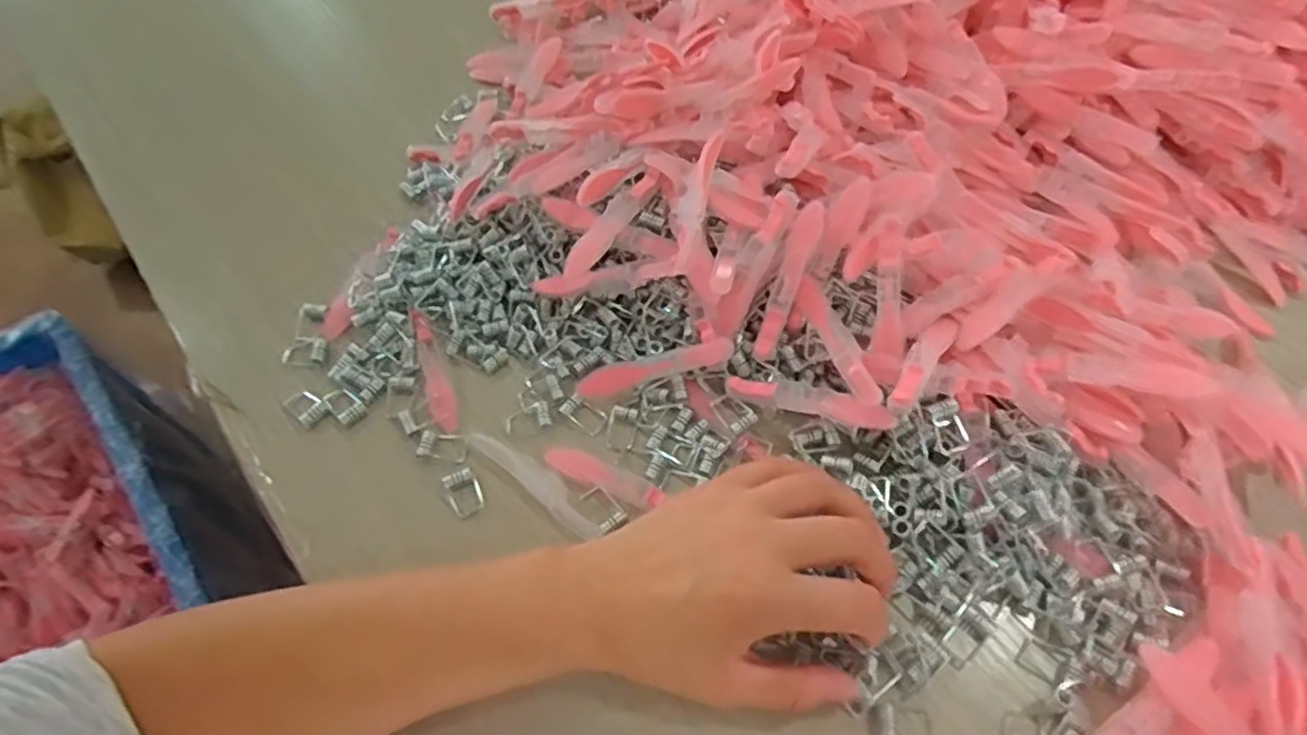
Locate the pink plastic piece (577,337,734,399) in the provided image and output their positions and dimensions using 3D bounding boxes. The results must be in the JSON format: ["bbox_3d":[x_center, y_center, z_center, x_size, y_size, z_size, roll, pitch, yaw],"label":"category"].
[{"bbox_3d":[0.001,-0.001,0.373,0.080,0.008,0.015,-15,58,10],"label":"pink plastic piece"}]

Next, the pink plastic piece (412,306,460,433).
[{"bbox_3d":[-0.118,0.000,0.398,0.015,0.013,0.076,-15,59,-7],"label":"pink plastic piece"}]

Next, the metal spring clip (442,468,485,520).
[{"bbox_3d":[-0.093,0.061,0.358,0.016,0.009,0.024,-22,60,-10],"label":"metal spring clip"}]

